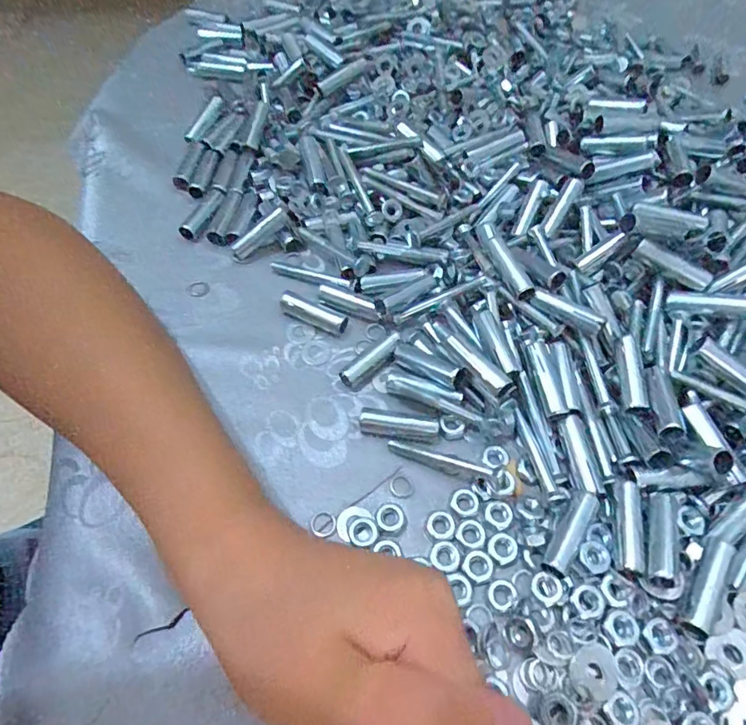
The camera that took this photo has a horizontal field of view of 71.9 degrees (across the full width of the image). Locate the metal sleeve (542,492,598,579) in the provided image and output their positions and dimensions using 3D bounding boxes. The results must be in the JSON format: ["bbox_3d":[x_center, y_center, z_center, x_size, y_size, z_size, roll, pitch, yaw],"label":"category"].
[{"bbox_3d":[0.085,0.074,0.222,0.010,0.007,0.040,32,62,16],"label":"metal sleeve"}]

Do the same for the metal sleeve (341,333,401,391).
[{"bbox_3d":[0.001,0.000,0.273,0.039,0.009,0.010,-38,67,-23],"label":"metal sleeve"}]

